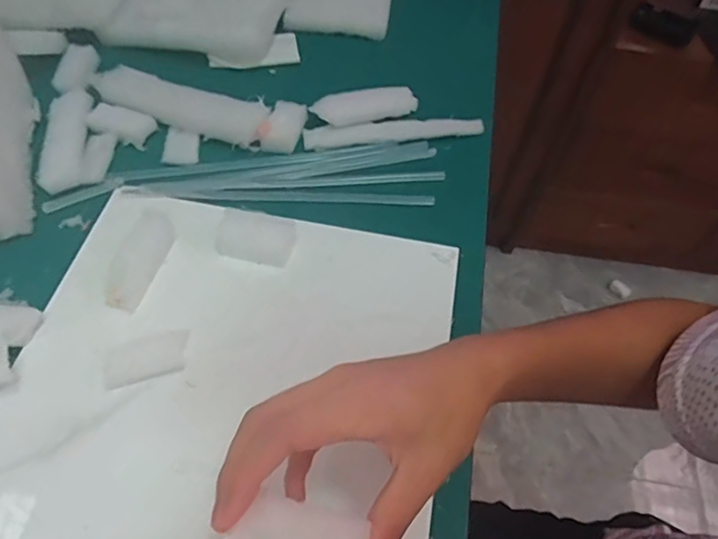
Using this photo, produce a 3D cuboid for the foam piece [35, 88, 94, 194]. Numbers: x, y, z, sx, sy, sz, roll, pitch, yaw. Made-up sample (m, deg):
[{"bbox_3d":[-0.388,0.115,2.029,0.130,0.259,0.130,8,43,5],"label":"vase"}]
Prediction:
[{"bbox_3d":[-0.270,-0.120,0.502,0.040,0.014,0.119,-6,57,-8],"label":"foam piece"}]

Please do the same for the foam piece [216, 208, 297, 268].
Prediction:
[{"bbox_3d":[-0.084,-0.028,0.446,0.063,0.006,0.048,12,56,4],"label":"foam piece"}]

